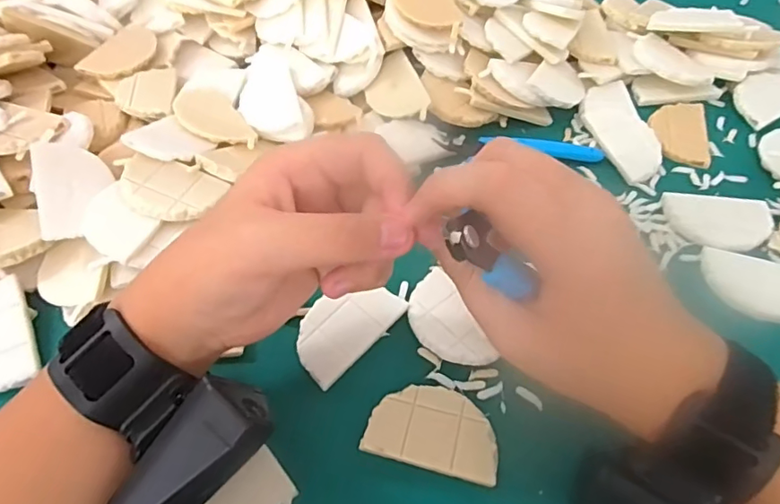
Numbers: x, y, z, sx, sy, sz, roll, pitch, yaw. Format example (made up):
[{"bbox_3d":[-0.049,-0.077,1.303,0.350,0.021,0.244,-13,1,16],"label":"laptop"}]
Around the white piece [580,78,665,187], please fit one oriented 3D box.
[{"bbox_3d":[0.178,-0.095,0.409,0.044,0.009,0.100,-8,55,-6],"label":"white piece"}]

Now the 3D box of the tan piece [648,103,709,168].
[{"bbox_3d":[0.227,-0.096,0.412,0.043,0.004,0.066,13,55,10],"label":"tan piece"}]

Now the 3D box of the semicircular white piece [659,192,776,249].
[{"bbox_3d":[0.225,-0.021,0.358,0.069,0.008,0.044,2,54,2],"label":"semicircular white piece"}]

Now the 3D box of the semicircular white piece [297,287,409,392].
[{"bbox_3d":[-0.027,0.043,0.311,0.041,0.009,0.067,38,63,24],"label":"semicircular white piece"}]

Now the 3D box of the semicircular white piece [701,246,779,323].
[{"bbox_3d":[0.234,0.023,0.331,0.068,0.004,0.045,13,55,10],"label":"semicircular white piece"}]

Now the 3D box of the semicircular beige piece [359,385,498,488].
[{"bbox_3d":[0.023,0.092,0.276,0.067,0.007,0.042,12,55,9],"label":"semicircular beige piece"}]

